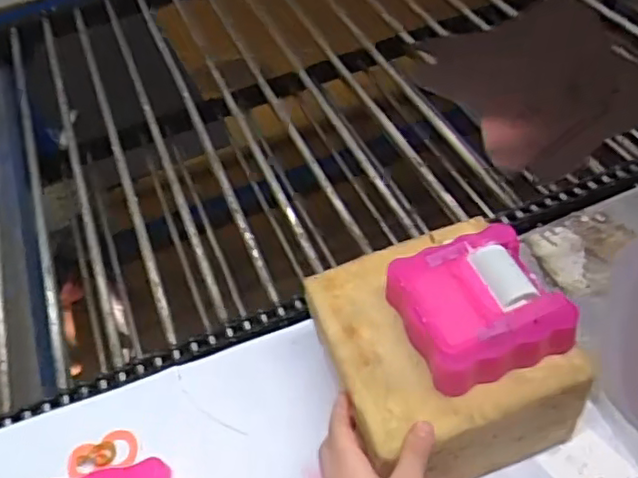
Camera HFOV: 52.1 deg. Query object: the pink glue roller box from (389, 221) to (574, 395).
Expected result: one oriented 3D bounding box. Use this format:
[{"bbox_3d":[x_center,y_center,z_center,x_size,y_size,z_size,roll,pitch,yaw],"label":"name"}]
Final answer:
[{"bbox_3d":[0.121,0.053,0.486,0.111,0.038,0.102,-17,47,-9],"label":"pink glue roller box"}]

